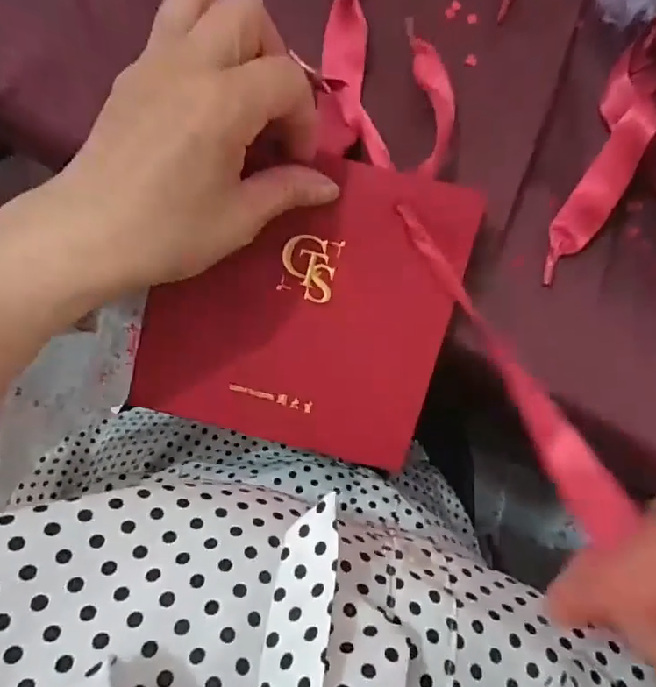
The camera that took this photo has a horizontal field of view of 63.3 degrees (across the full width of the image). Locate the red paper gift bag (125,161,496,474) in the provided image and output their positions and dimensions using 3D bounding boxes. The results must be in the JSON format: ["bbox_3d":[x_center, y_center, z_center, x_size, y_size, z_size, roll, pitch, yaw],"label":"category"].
[{"bbox_3d":[-0.012,-0.018,0.247,0.134,0.014,0.136,14,98,-1],"label":"red paper gift bag"}]

